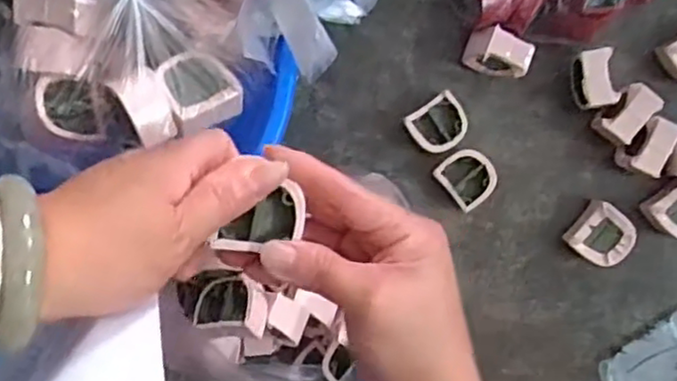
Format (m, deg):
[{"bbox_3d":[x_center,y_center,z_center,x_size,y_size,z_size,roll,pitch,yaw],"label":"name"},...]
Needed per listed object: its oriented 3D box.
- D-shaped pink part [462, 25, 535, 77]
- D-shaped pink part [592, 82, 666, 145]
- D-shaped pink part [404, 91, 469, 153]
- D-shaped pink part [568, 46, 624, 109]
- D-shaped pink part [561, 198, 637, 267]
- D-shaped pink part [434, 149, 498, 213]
[{"bbox_3d":[0.131,-0.111,0.558,0.052,0.046,0.031,19,93,3],"label":"D-shaped pink part"},{"bbox_3d":[0.233,-0.060,0.554,0.031,0.042,0.043,38,93,2],"label":"D-shaped pink part"},{"bbox_3d":[0.084,-0.053,0.573,0.046,0.028,0.042,-32,90,4],"label":"D-shaped pink part"},{"bbox_3d":[0.207,-0.090,0.560,0.029,0.038,0.045,-11,91,4],"label":"D-shaped pink part"},{"bbox_3d":[0.219,0.038,0.568,0.043,0.028,0.048,41,93,2],"label":"D-shaped pink part"},{"bbox_3d":[0.110,-0.010,0.573,0.044,0.026,0.049,-39,89,4],"label":"D-shaped pink part"}]

